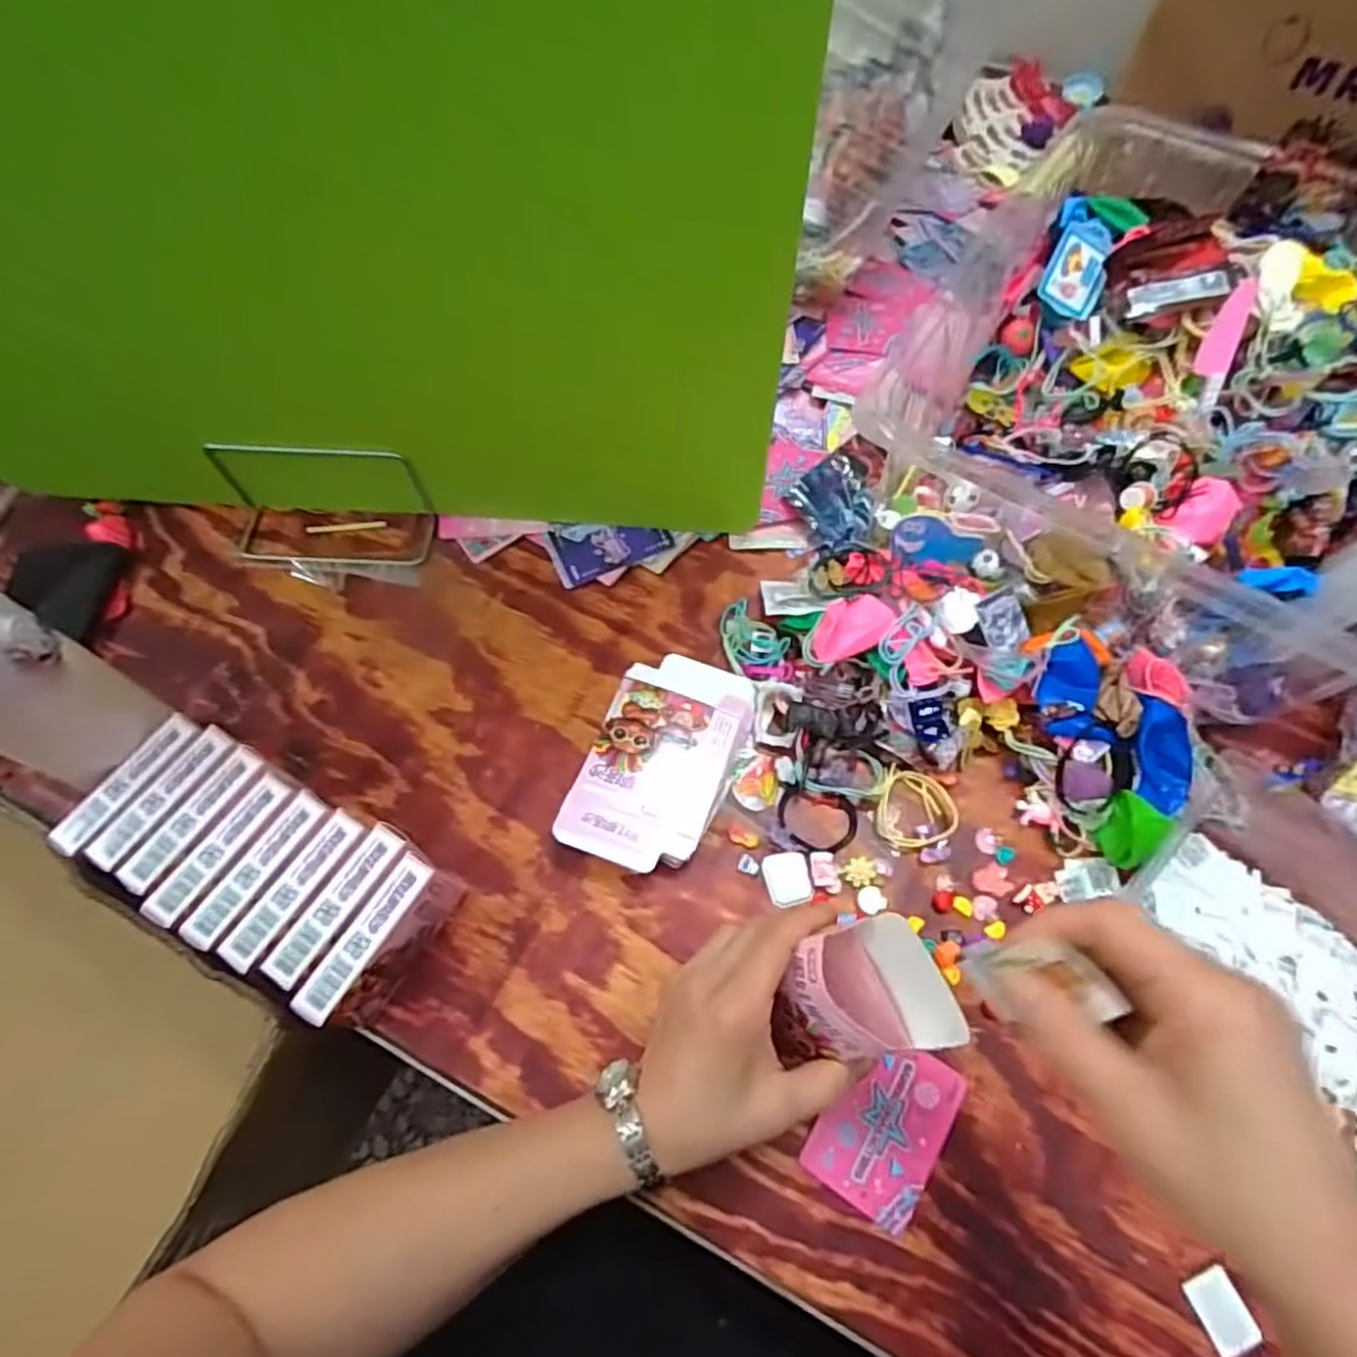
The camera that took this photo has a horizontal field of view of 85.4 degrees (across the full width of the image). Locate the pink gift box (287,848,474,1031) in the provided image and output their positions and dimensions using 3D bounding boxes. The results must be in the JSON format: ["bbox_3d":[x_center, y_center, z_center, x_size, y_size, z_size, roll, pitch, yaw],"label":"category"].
[{"bbox_3d":[-0.164,0.150,0.420,0.024,0.067,0.093,29,67,14],"label":"pink gift box"}]

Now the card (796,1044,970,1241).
[{"bbox_3d":[0.115,0.245,0.405,0.059,0.004,0.085,31,68,15],"label":"card"}]

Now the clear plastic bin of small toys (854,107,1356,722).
[{"bbox_3d":[0.364,-0.222,0.547,0.391,0.105,0.446,28,67,14],"label":"clear plastic bin of small toys"}]

